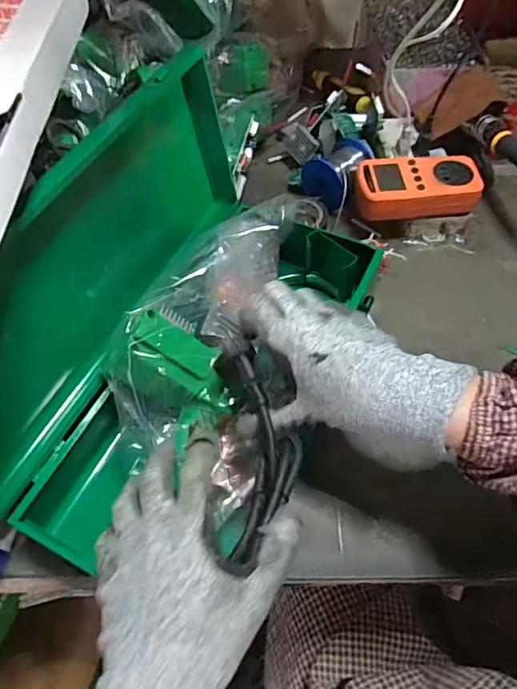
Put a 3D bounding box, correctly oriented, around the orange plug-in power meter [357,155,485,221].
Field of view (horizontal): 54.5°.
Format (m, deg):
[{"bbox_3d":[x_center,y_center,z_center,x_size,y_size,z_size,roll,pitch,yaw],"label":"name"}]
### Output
[{"bbox_3d":[0.173,-0.172,0.550,0.126,0.035,0.071,-3,57,-1],"label":"orange plug-in power meter"}]

